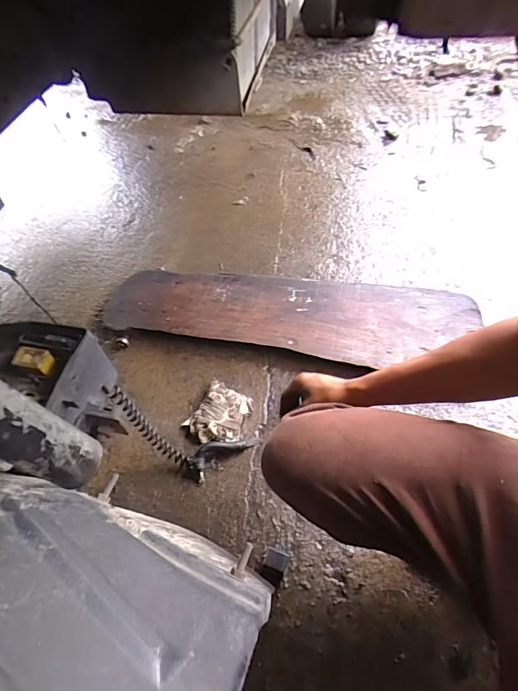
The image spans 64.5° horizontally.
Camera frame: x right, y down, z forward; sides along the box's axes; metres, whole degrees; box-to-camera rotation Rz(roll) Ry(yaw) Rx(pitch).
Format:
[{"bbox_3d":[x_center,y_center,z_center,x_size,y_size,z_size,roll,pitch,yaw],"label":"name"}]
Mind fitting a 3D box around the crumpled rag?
[{"bbox_3d":[-0.083,0.145,0.878,0.113,0.034,0.133,18,55,20],"label":"crumpled rag"}]

